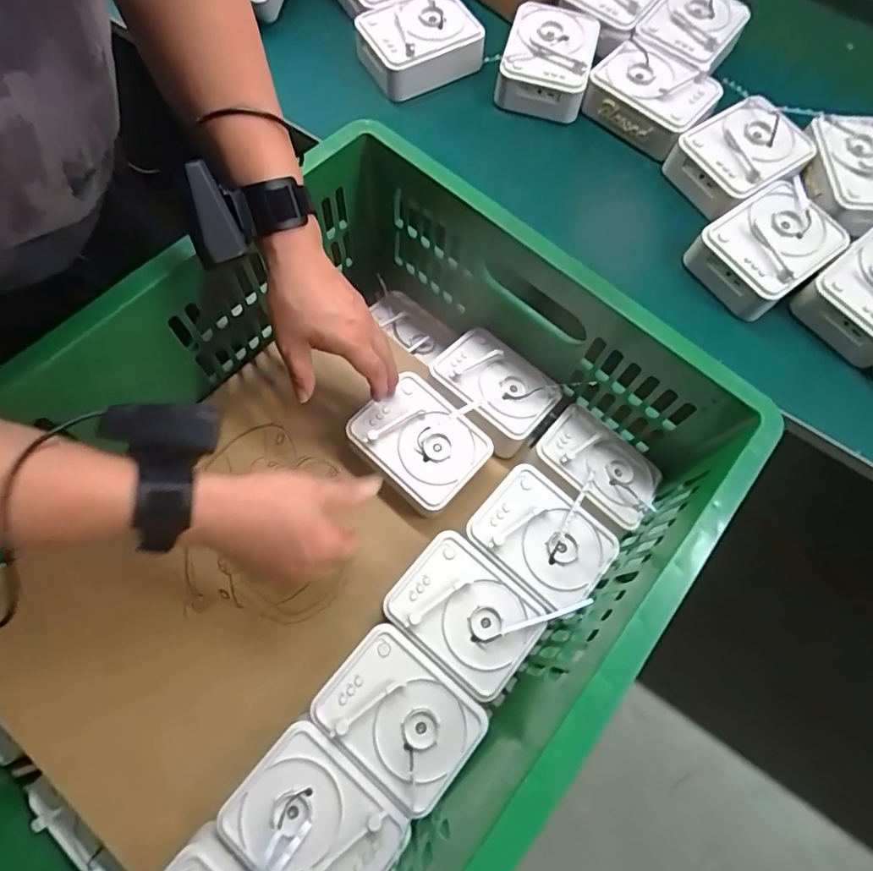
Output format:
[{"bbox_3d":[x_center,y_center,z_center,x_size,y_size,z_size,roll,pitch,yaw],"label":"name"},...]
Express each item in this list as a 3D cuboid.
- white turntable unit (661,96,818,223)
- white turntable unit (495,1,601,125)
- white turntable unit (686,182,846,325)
[{"bbox_3d":[0.324,-0.300,0.567,0.127,0.043,0.101,-34,74,-14],"label":"white turntable unit"},{"bbox_3d":[0.128,-0.433,0.615,0.101,0.053,0.129,16,70,4],"label":"white turntable unit"},{"bbox_3d":[0.331,-0.189,0.530,0.131,0.044,0.100,-33,74,-13],"label":"white turntable unit"}]

